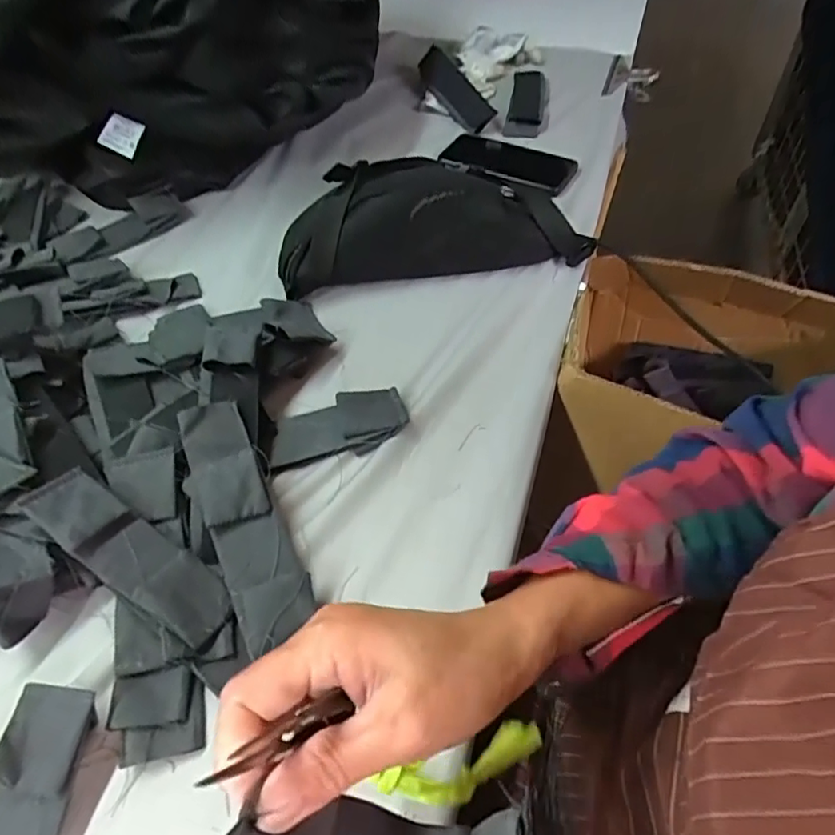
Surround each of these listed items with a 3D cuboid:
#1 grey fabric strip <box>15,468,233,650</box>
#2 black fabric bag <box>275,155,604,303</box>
[{"bbox_3d":[-0.184,0.086,0.372,0.147,0.012,0.046,34,43,6],"label":"grey fabric strip"},{"bbox_3d":[0.008,-0.212,0.592,0.300,0.083,0.147,-8,52,-4],"label":"black fabric bag"}]

